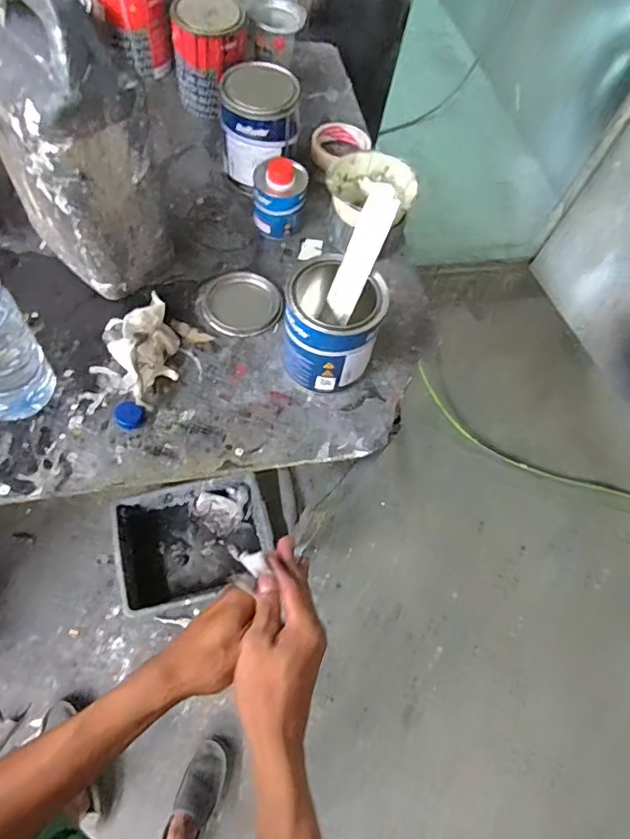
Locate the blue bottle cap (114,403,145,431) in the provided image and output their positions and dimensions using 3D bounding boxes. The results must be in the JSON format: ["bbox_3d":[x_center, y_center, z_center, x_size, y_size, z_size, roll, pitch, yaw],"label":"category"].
[{"bbox_3d":[-0.210,-0.004,0.573,0.033,0.010,0.029,29,63,7],"label":"blue bottle cap"}]

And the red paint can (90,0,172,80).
[{"bbox_3d":[-0.292,-0.634,0.806,0.107,0.133,0.096,-10,65,-13],"label":"red paint can"}]

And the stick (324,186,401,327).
[{"bbox_3d":[0.051,-0.180,0.557,0.037,0.147,0.007,28,25,11],"label":"stick"}]

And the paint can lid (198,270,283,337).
[{"bbox_3d":[-0.099,-0.154,0.676,0.104,0.018,0.096,1,63,-2],"label":"paint can lid"}]

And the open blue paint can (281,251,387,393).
[{"bbox_3d":[0.021,-0.104,0.592,0.104,0.122,0.103,4,63,-7],"label":"open blue paint can"}]

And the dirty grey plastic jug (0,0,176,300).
[{"bbox_3d":[-0.263,-0.298,0.533,0.172,0.291,0.115,38,64,11],"label":"dirty grey plastic jug"}]

